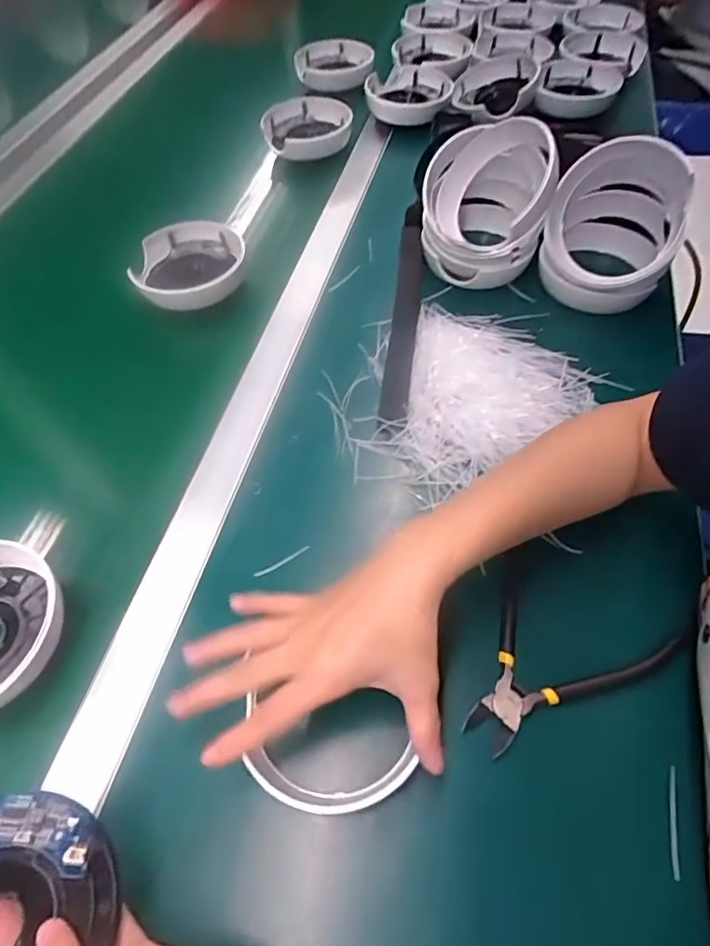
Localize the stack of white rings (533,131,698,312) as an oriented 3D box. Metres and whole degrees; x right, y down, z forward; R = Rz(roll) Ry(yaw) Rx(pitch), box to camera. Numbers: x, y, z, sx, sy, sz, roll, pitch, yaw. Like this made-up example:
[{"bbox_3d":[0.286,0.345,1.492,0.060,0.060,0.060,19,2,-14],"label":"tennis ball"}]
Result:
[{"bbox_3d":[0.248,-0.242,0.515,0.115,0.118,0.118,19,59,14],"label":"stack of white rings"}]

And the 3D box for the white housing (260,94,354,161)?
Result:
[{"bbox_3d":[-0.066,-0.473,0.730,0.112,0.040,0.134,-18,58,-9],"label":"white housing"}]

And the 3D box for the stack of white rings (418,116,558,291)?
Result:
[{"bbox_3d":[0.127,-0.270,0.537,0.116,0.114,0.125,7,57,7],"label":"stack of white rings"}]

